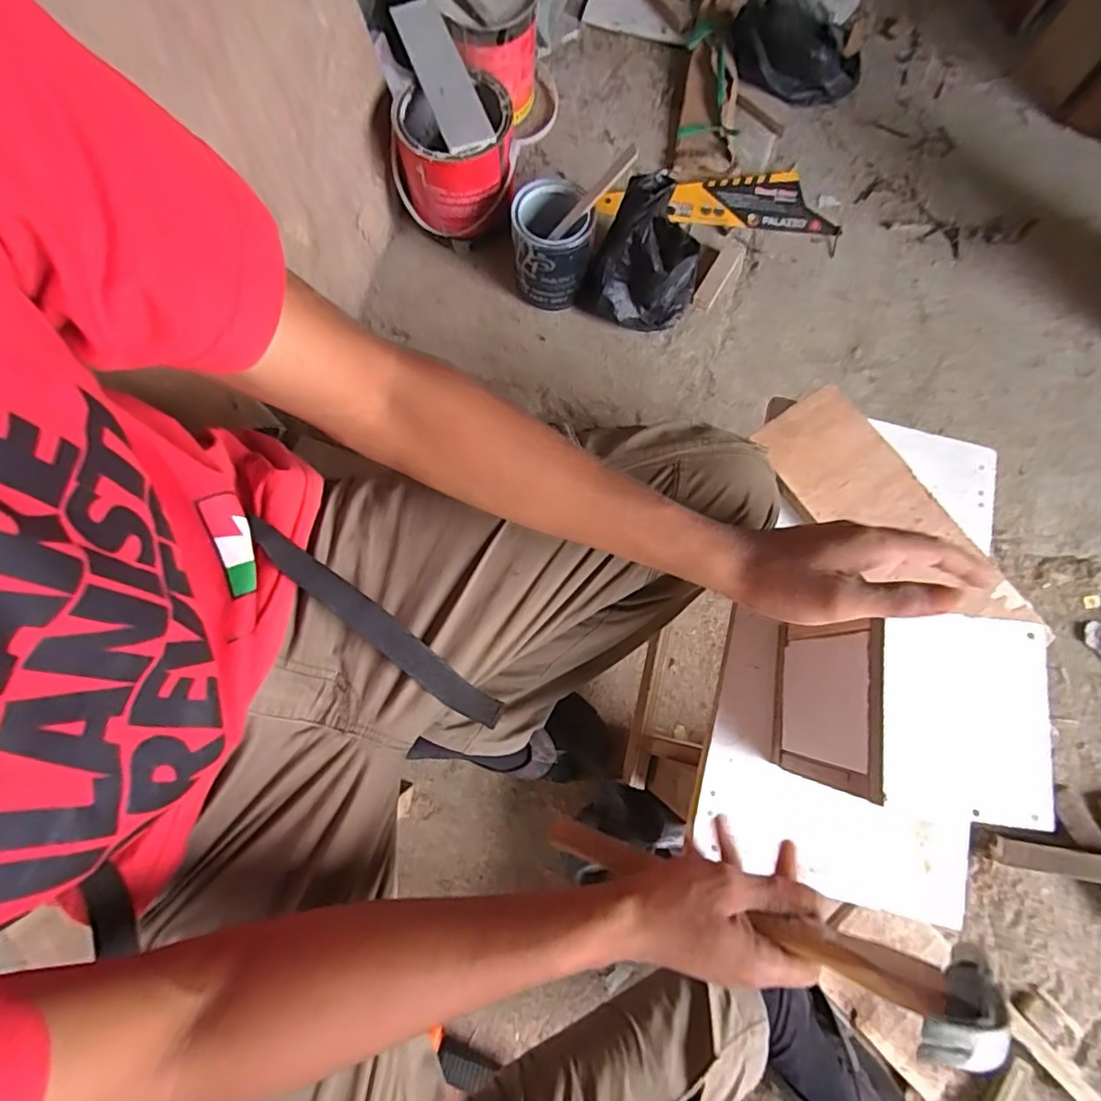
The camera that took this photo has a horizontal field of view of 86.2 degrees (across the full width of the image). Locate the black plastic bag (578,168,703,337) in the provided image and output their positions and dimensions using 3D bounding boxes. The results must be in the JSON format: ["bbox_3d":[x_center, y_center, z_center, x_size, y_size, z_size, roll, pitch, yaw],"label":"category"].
[{"bbox_3d":[0.131,-0.393,0.800,0.142,0.122,0.143,28,78,6],"label":"black plastic bag"}]

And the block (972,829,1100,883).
[{"bbox_3d":[0.618,0.371,0.697,0.192,0.021,0.034,5,77,16],"label":"block"}]

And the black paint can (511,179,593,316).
[{"bbox_3d":[0.002,-0.407,0.803,0.100,0.125,0.104,0,77,0],"label":"black paint can"}]

